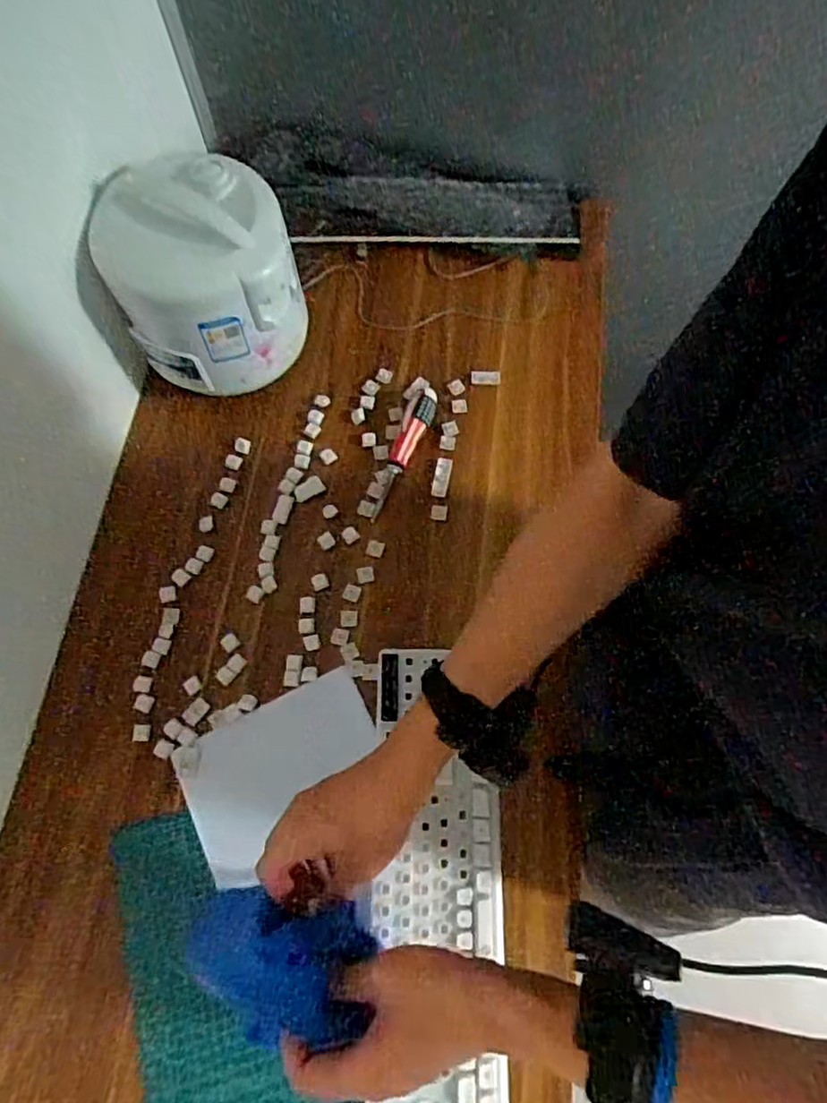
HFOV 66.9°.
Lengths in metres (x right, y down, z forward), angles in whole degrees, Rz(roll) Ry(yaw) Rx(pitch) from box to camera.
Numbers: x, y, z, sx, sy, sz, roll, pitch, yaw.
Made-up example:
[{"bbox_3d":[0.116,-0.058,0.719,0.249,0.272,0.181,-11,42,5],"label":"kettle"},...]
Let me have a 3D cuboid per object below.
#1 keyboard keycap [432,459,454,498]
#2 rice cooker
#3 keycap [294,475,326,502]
[{"bbox_3d":[0.034,-0.091,0.762,0.019,0.007,0.051,11,71,4],"label":"keyboard keycap"},{"bbox_3d":[-0.248,-0.328,0.748,0.206,0.171,0.189,-19,72,-7],"label":"rice cooker"},{"bbox_3d":[-0.131,-0.078,0.782,0.037,0.004,0.027,-31,74,-10],"label":"keycap"}]

